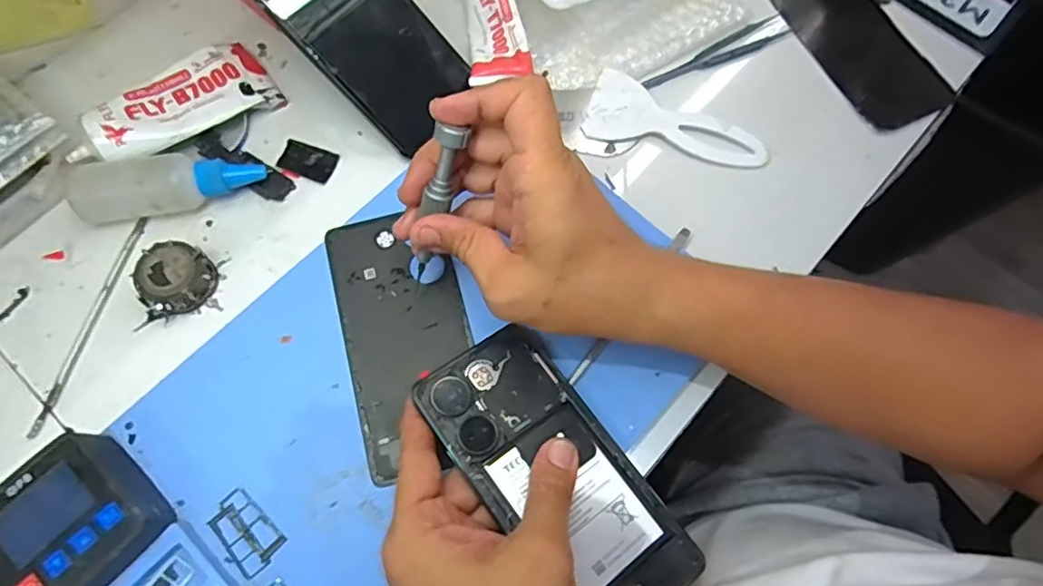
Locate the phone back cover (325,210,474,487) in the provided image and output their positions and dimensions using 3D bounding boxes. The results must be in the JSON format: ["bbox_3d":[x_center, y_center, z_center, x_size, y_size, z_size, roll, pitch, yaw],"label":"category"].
[{"bbox_3d":[-0.069,0.024,0.361,0.072,0.004,0.156,-16,72,-5],"label":"phone back cover"}]

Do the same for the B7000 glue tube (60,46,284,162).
[{"bbox_3d":[-0.226,-0.119,0.394,0.125,0.034,0.056,-40,77,-13],"label":"B7000 glue tube"}]

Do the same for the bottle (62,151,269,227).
[{"bbox_3d":[-0.217,-0.067,0.375,0.109,0.035,0.037,-6,72,-3],"label":"bottle"}]

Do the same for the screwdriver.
[{"bbox_3d":[-0.048,-0.041,0.328,0.016,0.112,0.015,37,48,11],"label":"screwdriver"}]

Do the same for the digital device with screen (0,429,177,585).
[{"bbox_3d":[-0.224,0.119,0.308,0.073,0.035,0.067,42,76,11],"label":"digital device with screen"}]

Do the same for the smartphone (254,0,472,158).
[{"bbox_3d":[-0.106,-0.175,0.390,0.078,0.010,0.157,-48,110,-11],"label":"smartphone"}]

